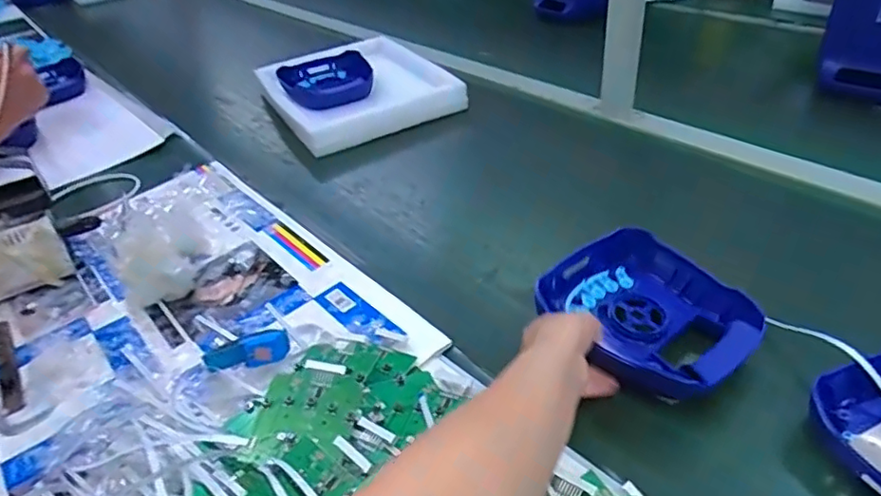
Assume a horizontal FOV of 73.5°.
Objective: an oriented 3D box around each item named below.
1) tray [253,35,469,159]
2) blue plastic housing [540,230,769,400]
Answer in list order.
[{"bbox_3d":[-0.151,-0.287,1.091,0.288,0.073,0.327,-22,37,-18],"label":"tray"},{"bbox_3d":[0.198,0.062,0.564,0.165,0.047,0.185,-23,39,-23],"label":"blue plastic housing"}]

